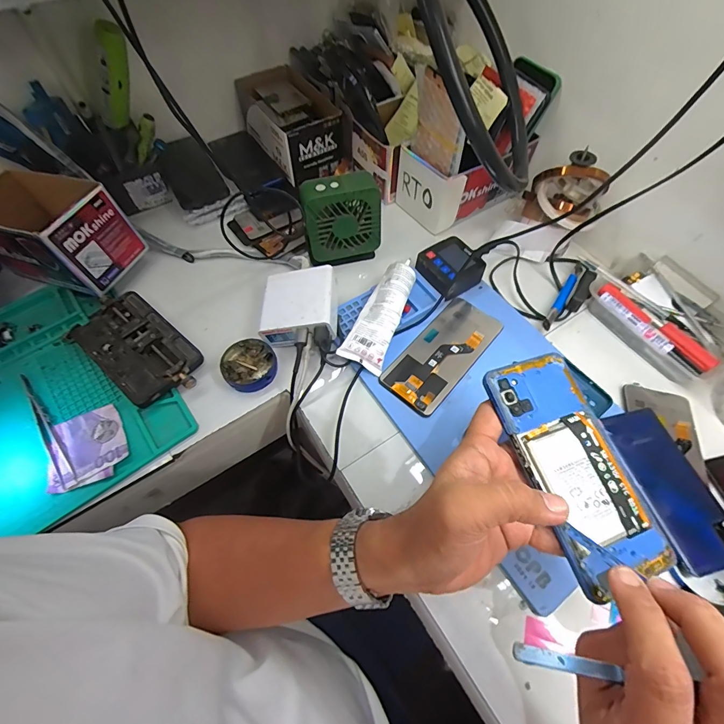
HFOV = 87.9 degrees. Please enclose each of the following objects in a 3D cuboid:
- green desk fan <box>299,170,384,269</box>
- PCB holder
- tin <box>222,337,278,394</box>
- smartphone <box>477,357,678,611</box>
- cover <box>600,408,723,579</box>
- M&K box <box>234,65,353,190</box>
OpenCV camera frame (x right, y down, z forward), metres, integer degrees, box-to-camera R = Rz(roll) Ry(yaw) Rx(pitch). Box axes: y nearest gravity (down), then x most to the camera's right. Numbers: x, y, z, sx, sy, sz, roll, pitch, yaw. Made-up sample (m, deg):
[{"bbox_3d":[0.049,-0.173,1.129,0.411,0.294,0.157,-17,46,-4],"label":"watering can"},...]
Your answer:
[{"bbox_3d":[-0.027,-0.182,0.482,0.096,0.104,0.041,-16,64,-9],"label":"green desk fan"},{"bbox_3d":[-0.262,-0.020,0.436,0.170,0.020,0.089,36,67,17],"label":"PCB holder"},{"bbox_3d":[-0.131,0.002,0.436,0.059,0.016,0.060,0,62,-1],"label":"tin"},{"bbox_3d":[0.146,0.069,0.261,0.071,0.009,0.154,-19,71,-10],"label":"smartphone"},{"bbox_3d":[0.307,0.122,0.376,0.082,0.007,0.154,-11,59,-12],"label":"cover"},{"bbox_3d":[-0.109,-0.388,0.608,0.121,0.070,0.191,-27,66,-14],"label":"M&K box"}]

